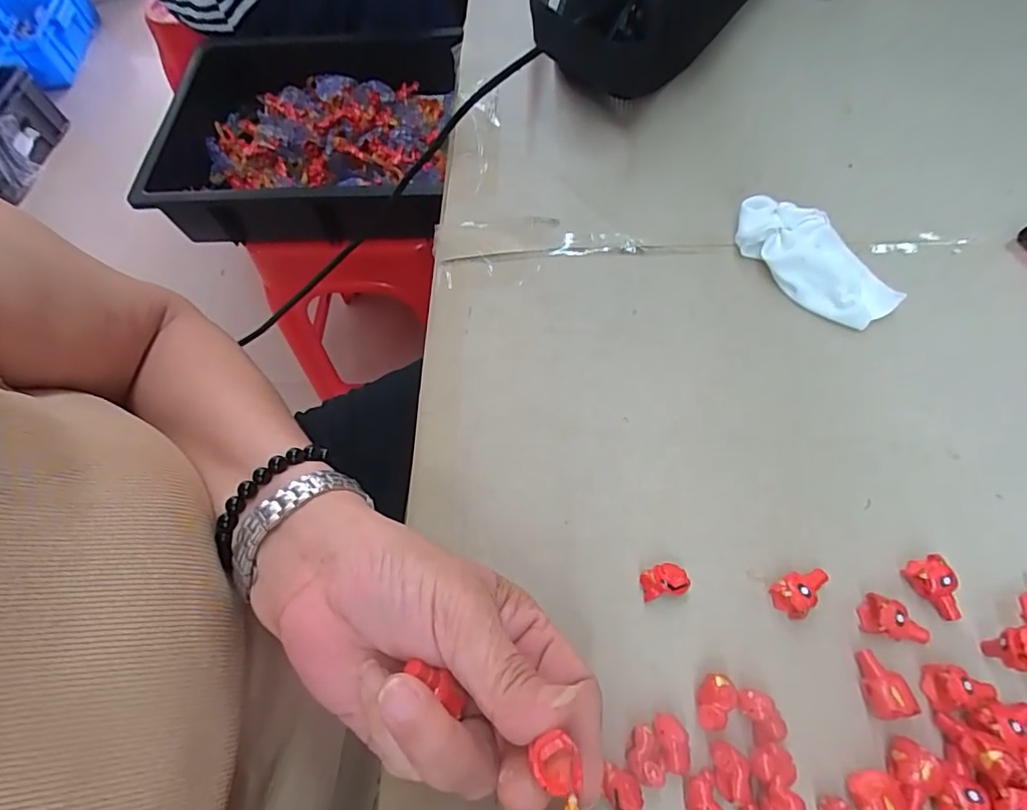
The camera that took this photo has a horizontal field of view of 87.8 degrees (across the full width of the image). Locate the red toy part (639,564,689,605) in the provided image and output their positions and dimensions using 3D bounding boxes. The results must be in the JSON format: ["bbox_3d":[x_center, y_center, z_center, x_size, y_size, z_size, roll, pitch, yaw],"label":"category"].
[{"bbox_3d":[0.068,0.080,0.241,0.019,0.015,0.014,-10,64,-1],"label":"red toy part"}]

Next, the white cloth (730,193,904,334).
[{"bbox_3d":[0.170,-0.083,0.305,0.045,0.019,0.096,-37,68,-13],"label":"white cloth"}]

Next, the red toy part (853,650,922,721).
[{"bbox_3d":[0.152,0.115,0.219,0.017,0.014,0.025,-1,65,3],"label":"red toy part"}]

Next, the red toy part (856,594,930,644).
[{"bbox_3d":[0.165,0.093,0.229,0.026,0.014,0.015,12,66,9],"label":"red toy part"}]

